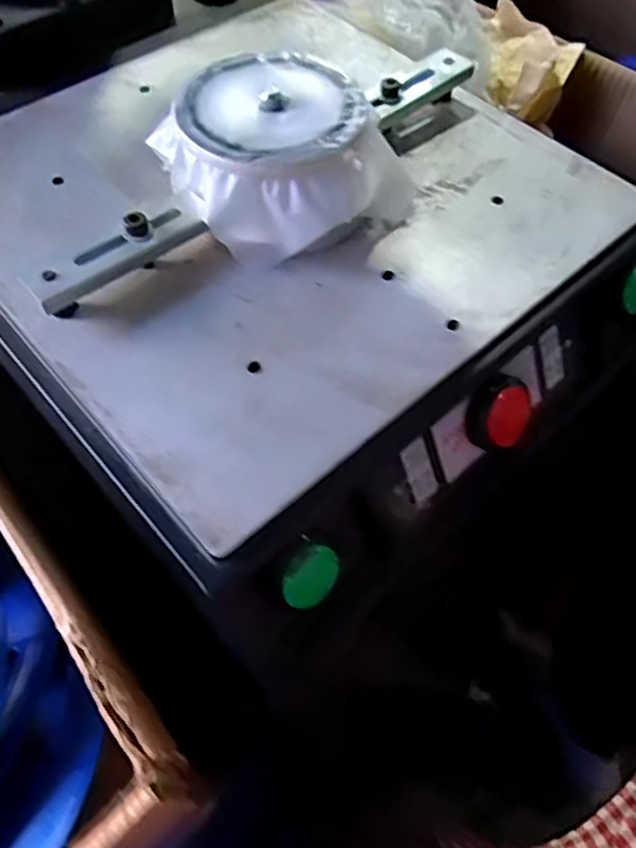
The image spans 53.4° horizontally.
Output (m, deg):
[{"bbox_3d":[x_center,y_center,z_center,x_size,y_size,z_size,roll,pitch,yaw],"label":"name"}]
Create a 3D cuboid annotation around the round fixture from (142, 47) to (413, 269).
[{"bbox_3d":[-0.019,-0.156,0.373,0.114,0.065,0.116,-2,58,3],"label":"round fixture"}]

